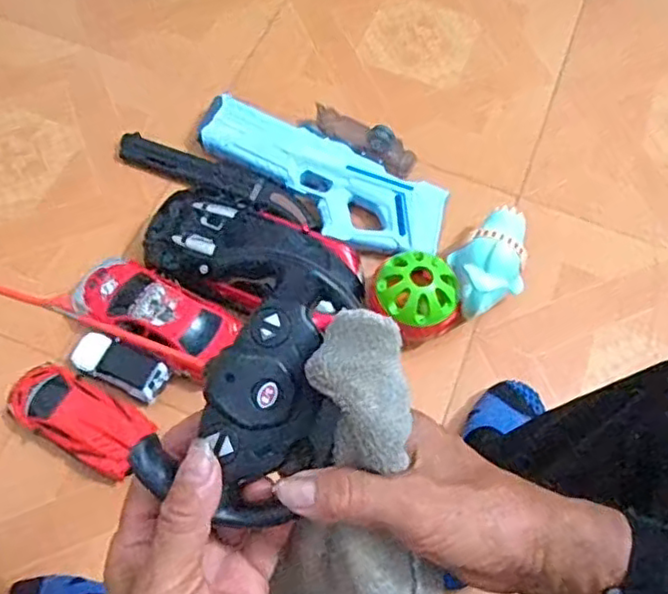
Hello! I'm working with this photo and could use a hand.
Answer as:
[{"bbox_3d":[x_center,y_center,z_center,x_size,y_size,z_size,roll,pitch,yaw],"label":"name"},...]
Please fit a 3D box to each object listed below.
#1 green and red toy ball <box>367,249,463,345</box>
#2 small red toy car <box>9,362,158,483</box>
[{"bbox_3d":[0.107,-0.003,0.853,0.104,0.107,0.107,1,65,-2],"label":"green and red toy ball"},{"bbox_3d":[-0.309,0.148,0.798,0.179,0.041,0.081,30,67,11],"label":"small red toy car"}]

